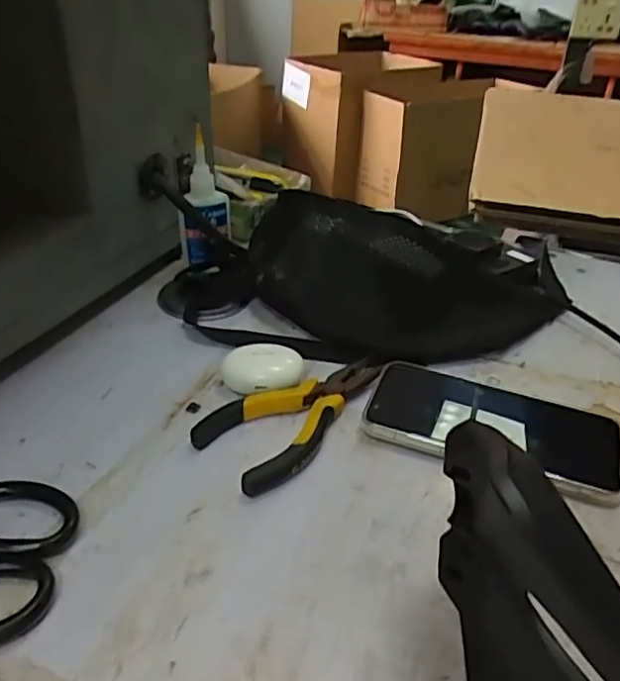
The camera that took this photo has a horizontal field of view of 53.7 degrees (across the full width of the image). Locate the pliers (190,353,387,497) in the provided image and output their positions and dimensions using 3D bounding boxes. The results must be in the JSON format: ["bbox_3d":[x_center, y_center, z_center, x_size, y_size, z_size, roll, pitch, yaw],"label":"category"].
[{"bbox_3d":[0.002,0.047,0.422,0.157,0.017,0.069,-26,43,-35],"label":"pliers"}]

